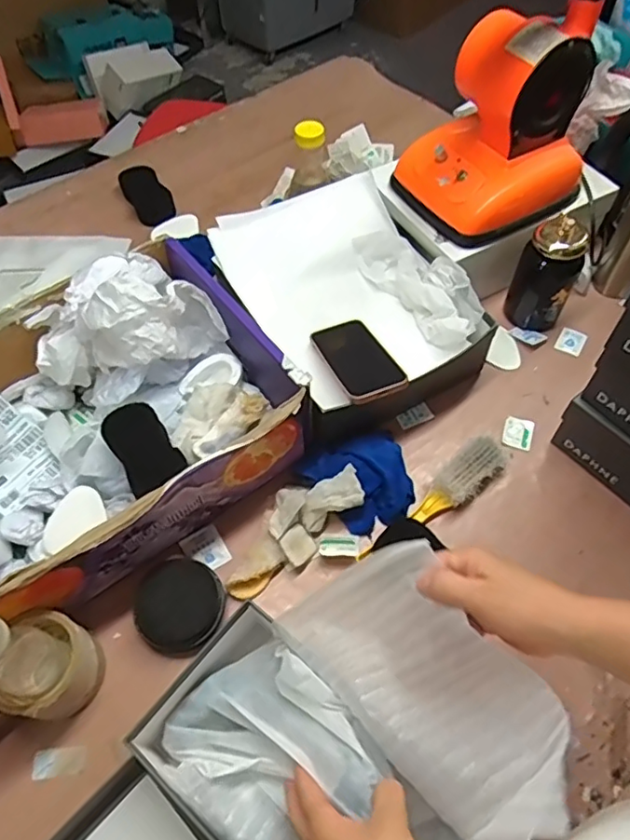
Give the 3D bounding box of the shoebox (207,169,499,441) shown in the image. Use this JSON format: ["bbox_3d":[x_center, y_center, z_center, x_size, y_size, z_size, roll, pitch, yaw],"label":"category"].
[{"bbox_3d":[0.035,-0.160,0.782,0.273,0.137,0.333,-29,62,-16],"label":"shoebox"}]

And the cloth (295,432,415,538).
[{"bbox_3d":[0.056,0.073,0.699,0.119,0.043,0.111,-20,60,-11],"label":"cloth"}]

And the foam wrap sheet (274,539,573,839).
[{"bbox_3d":[0.075,0.190,0.442,0.242,0.054,0.143,35,100,36],"label":"foam wrap sheet"}]

